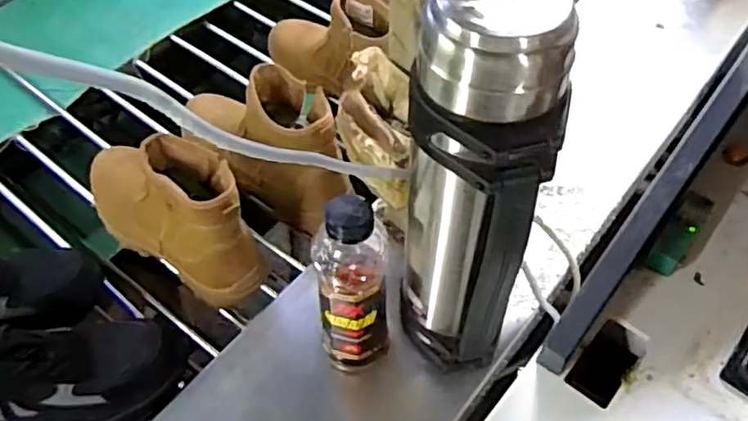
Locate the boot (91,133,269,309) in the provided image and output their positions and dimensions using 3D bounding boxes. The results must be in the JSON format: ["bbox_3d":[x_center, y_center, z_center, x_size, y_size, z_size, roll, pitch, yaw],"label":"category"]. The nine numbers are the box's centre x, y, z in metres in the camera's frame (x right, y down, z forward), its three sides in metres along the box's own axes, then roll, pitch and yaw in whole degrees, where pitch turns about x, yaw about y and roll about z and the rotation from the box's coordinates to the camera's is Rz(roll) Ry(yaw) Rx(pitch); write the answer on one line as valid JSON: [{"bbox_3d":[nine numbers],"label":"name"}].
[{"bbox_3d":[-0.242,-0.016,0.739,0.267,0.157,0.095,30,61,19],"label":"boot"}]

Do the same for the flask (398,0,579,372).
[{"bbox_3d":[0.078,0.003,0.546,0.108,0.385,0.111,3,55,2],"label":"flask"}]

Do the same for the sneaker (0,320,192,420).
[{"bbox_3d":[-0.328,0.169,0.628,0.276,0.112,0.094,-10,56,-7],"label":"sneaker"}]

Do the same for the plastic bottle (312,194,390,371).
[{"bbox_3d":[-0.020,0.074,0.608,0.070,0.218,0.061,-12,56,-8],"label":"plastic bottle"}]

